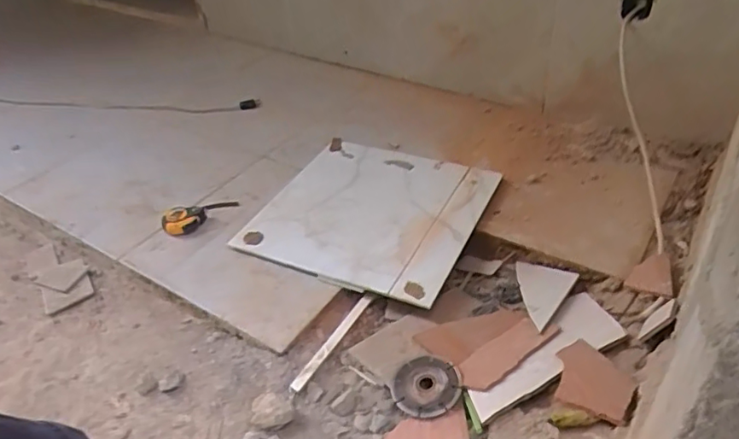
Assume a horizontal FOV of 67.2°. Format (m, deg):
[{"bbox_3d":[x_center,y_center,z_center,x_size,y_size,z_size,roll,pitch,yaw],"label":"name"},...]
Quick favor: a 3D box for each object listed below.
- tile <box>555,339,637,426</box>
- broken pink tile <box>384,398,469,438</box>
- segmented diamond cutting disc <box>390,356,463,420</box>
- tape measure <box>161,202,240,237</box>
[{"bbox_3d":[0.289,0.207,0.720,0.096,0.010,0.097,9,49,36],"label":"tile"},{"bbox_3d":[0.077,0.280,0.719,0.108,0.013,0.069,-19,28,-2],"label":"broken pink tile"},{"bbox_3d":[0.080,0.232,0.774,0.096,0.010,0.094,-11,38,9],"label":"segmented diamond cutting disc"},{"bbox_3d":[-0.334,-0.015,1.101,0.153,0.036,0.067,-22,42,-20],"label":"tape measure"}]

